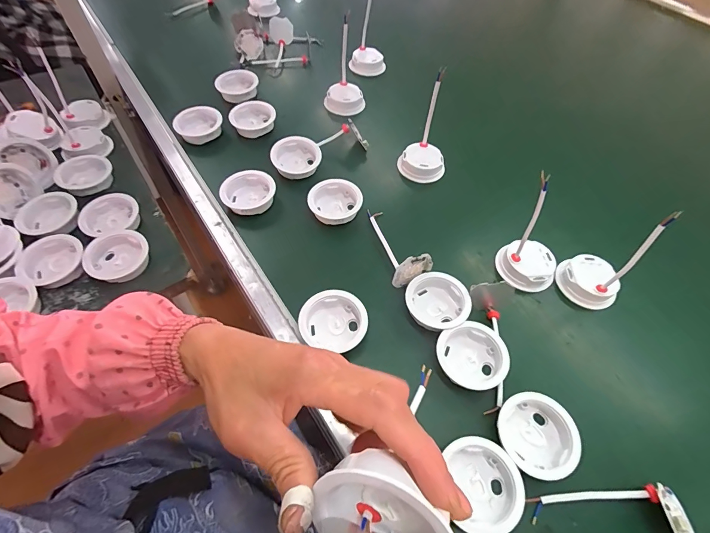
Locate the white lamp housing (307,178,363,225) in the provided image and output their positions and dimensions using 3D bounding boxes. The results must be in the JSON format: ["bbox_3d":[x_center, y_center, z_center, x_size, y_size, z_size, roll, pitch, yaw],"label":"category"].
[{"bbox_3d":[-0.027,-0.089,0.495,0.070,0.022,0.069,0,57,0],"label":"white lamp housing"}]

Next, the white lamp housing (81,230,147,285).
[{"bbox_3d":[-0.300,-0.016,0.455,0.065,0.026,0.060,-11,57,-10],"label":"white lamp housing"}]

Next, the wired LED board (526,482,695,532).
[{"bbox_3d":[0.219,0.210,0.308,0.130,0.033,0.044,4,56,0],"label":"wired LED board"}]

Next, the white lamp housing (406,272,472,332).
[{"bbox_3d":[0.096,0.041,0.417,0.070,0.017,0.070,1,56,-2],"label":"white lamp housing"}]

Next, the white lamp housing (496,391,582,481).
[{"bbox_3d":[0.173,0.159,0.341,0.064,0.020,0.071,-23,60,-17],"label":"white lamp housing"}]

